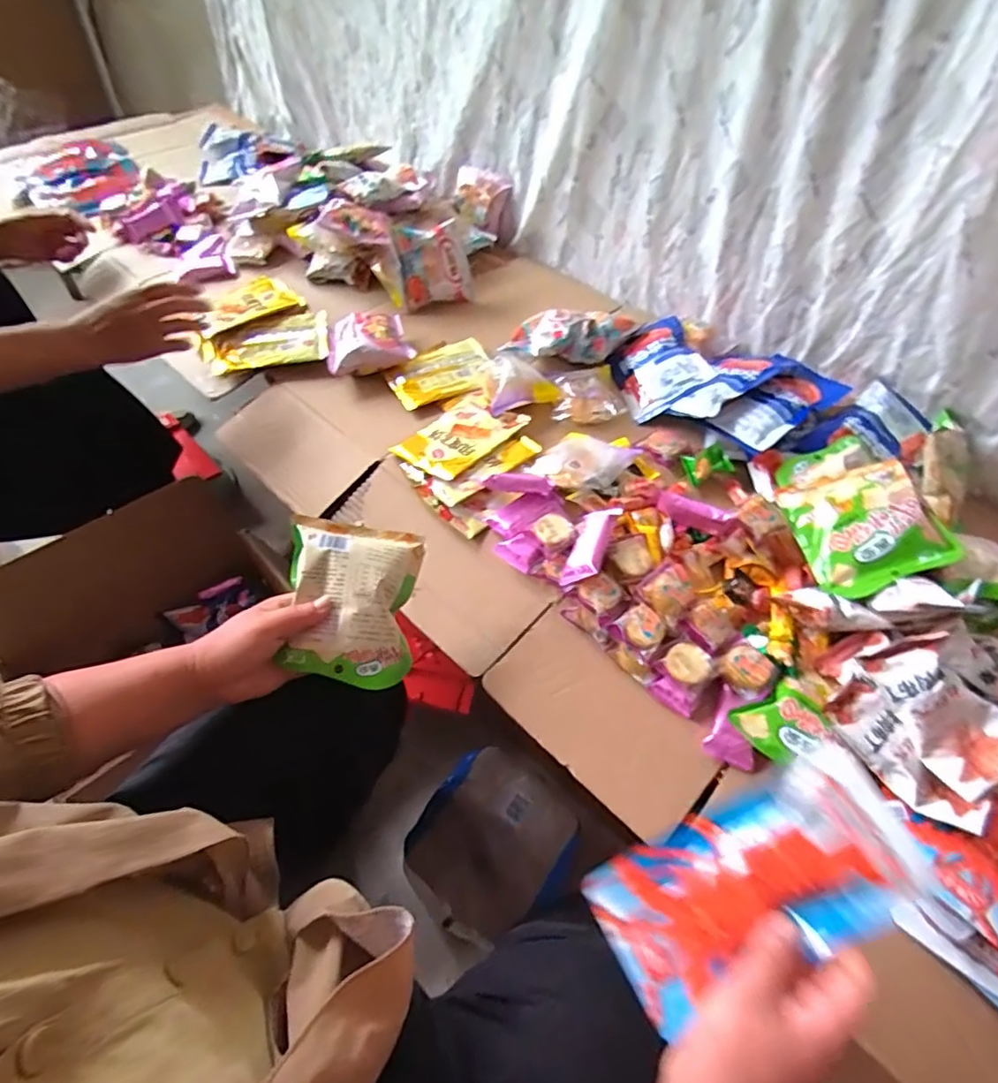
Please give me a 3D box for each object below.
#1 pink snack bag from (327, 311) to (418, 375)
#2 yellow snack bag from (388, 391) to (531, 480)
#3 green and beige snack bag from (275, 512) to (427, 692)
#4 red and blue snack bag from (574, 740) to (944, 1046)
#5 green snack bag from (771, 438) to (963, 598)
[{"bbox_3d":[-0.190,-0.284,0.805,0.118,0.052,0.106,-15,55,-15],"label":"pink snack bag"},{"bbox_3d":[-0.048,-0.136,0.720,0.101,0.013,0.154,36,58,21],"label":"yellow snack bag"},{"bbox_3d":[-0.139,0.056,0.525,0.122,0.038,0.148,8,80,-6],"label":"green and beige snack bag"},{"bbox_3d":[0.164,0.224,0.369,0.201,0.014,0.094,-30,54,6],"label":"red and blue snack bag"},{"bbox_3d":[0.389,-0.037,0.623,0.129,0.047,0.208,-20,51,16],"label":"green snack bag"}]

